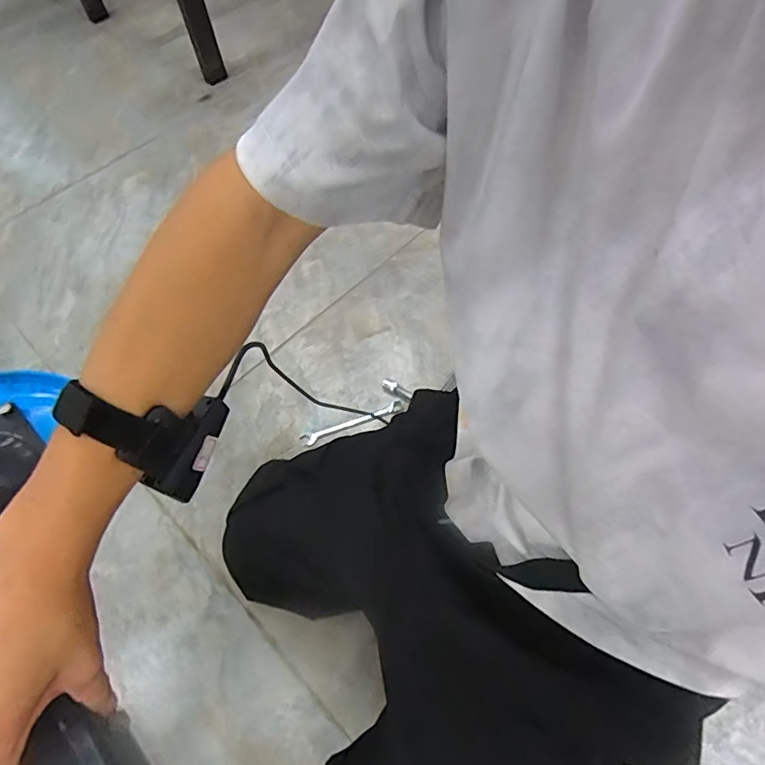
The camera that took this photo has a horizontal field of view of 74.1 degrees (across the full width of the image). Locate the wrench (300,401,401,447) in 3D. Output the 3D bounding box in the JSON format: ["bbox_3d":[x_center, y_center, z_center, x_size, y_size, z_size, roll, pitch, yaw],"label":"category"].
[{"bbox_3d":[-0.052,0.069,0.877,0.177,0.010,0.019,-20,59,-8],"label":"wrench"}]

